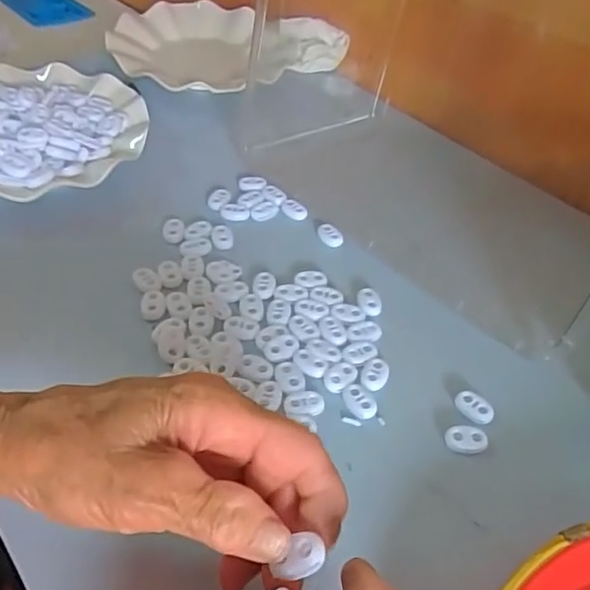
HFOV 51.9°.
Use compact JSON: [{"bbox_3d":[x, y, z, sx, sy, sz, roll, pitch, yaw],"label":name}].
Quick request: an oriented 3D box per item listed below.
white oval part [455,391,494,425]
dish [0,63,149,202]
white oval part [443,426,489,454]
[{"bbox_3d":[0.100,0.062,0.338,0.016,0.004,0.022,-33,56,-32],"label":"white oval part"},{"bbox_3d":[-0.212,-0.136,0.480,0.177,0.023,0.182,2,44,-2],"label":"dish"},{"bbox_3d":[0.091,0.077,0.322,0.023,0.005,0.015,-4,45,-9],"label":"white oval part"}]

